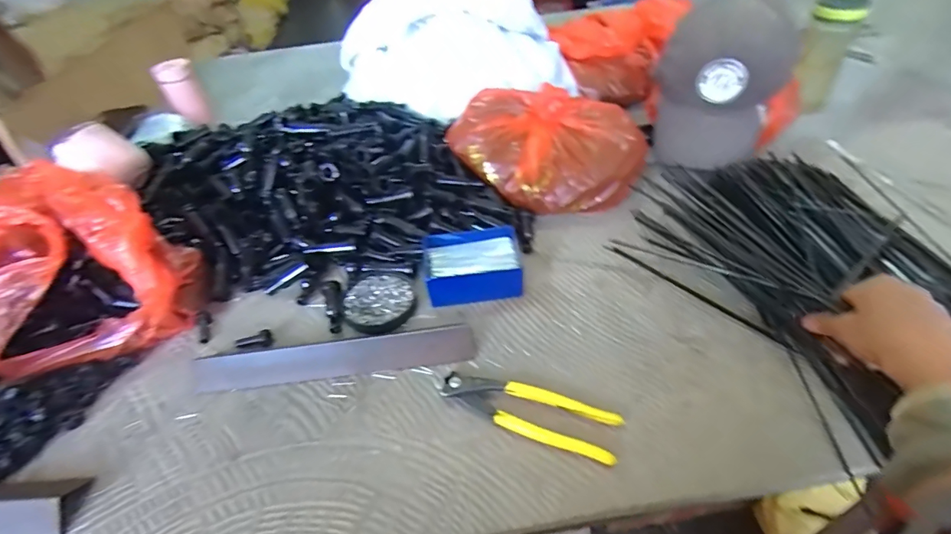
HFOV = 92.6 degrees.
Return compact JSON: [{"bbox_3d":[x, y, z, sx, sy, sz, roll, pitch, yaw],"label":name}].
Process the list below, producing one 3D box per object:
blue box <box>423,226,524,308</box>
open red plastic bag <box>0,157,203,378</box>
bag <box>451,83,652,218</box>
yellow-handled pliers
[{"bbox_3d":[-0.003,-0.003,0.523,0.113,0.035,0.081,-8,44,-1],"label":"blue box"},{"bbox_3d":[-0.441,0.008,0.490,0.232,0.147,0.197,19,50,24],"label":"open red plastic bag"},{"bbox_3d":[0.102,-0.178,0.634,0.246,0.102,0.202,23,52,27],"label":"bag"},{"bbox_3d":[0.045,0.130,0.404,0.158,0.012,0.044,9,47,16],"label":"yellow-handled pliers"}]

